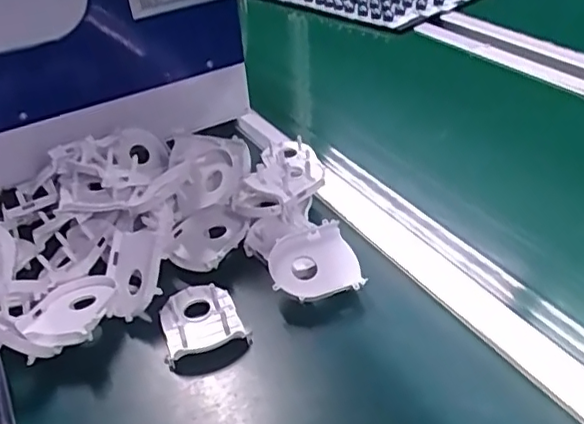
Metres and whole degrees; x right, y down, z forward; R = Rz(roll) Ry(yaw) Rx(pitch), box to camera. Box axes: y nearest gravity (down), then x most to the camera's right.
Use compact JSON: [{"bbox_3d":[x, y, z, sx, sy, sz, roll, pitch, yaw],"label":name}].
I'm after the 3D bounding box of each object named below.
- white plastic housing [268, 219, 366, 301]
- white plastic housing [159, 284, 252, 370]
[{"bbox_3d":[0.019,0.049,0.542,0.078,0.021,0.068,-16,62,-9],"label":"white plastic housing"},{"bbox_3d":[-0.079,0.095,0.515,0.067,0.021,0.070,-15,36,-10],"label":"white plastic housing"}]

